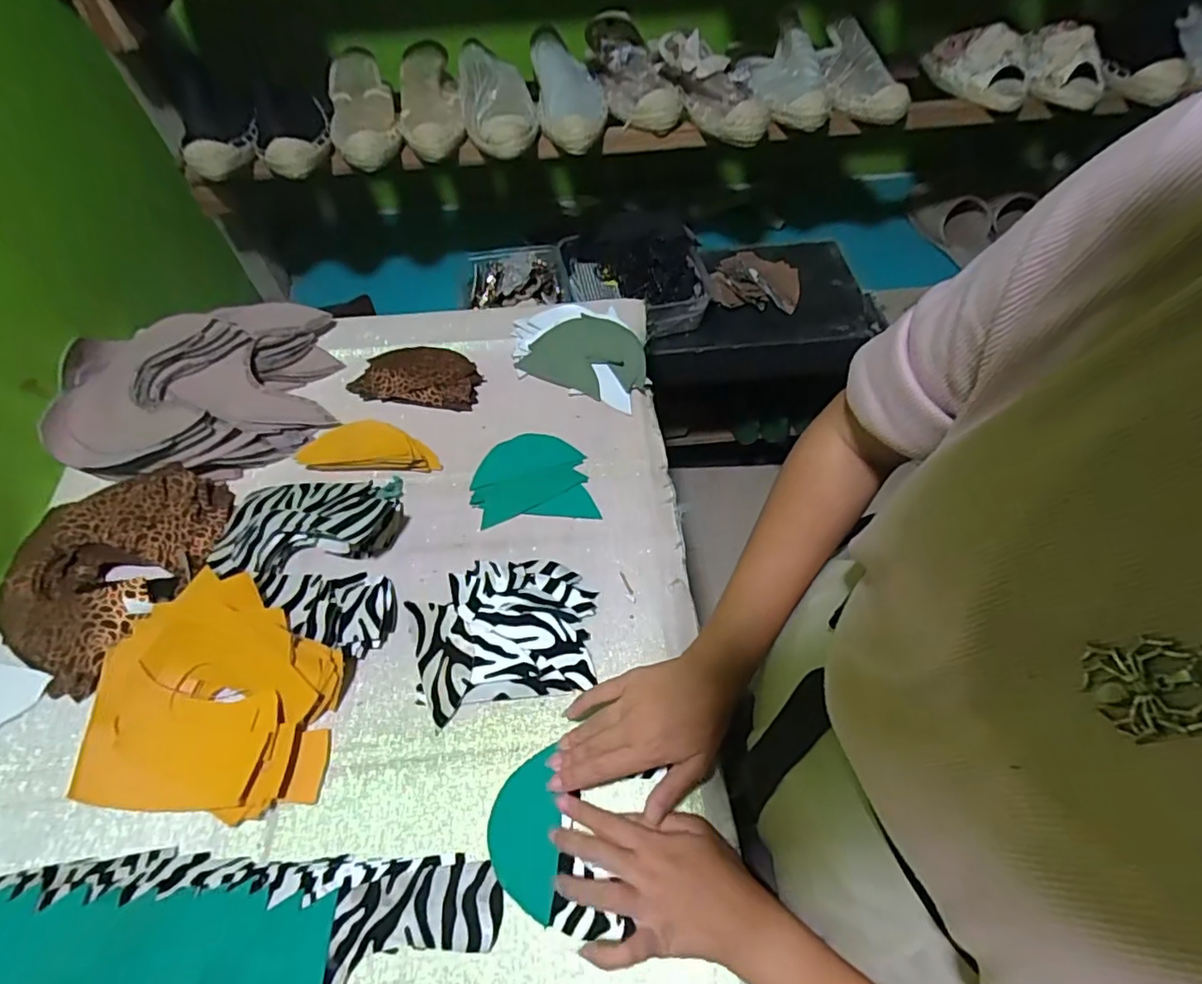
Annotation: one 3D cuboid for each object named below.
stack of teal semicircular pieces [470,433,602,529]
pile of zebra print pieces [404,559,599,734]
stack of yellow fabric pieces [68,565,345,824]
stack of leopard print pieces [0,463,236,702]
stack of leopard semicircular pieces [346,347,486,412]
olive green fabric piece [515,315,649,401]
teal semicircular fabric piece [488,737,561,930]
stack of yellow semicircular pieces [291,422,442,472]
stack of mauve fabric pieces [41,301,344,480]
[{"bbox_3d":[-0.070,-0.016,0.602,0.118,0.005,0.100,-5,57,-3],"label":"stack of teal semicircular pieces"},{"bbox_3d":[-0.084,0.118,0.506,0.152,0.025,0.120,-11,57,-7],"label":"pile of zebra print pieces"},{"bbox_3d":[-0.300,0.156,0.465,0.174,0.056,0.168,5,57,4],"label":"stack of yellow fabric pieces"},{"bbox_3d":[-0.447,0.071,0.530,0.157,0.036,0.202,1,56,1],"label":"stack of leopard print pieces"},{"bbox_3d":[-0.208,-0.132,0.672,0.139,0.023,0.078,4,57,3],"label":"stack of leopard semicircular pieces"},{"bbox_3d":[-0.015,-0.157,0.673,0.136,0.013,0.090,19,82,7],"label":"olive green fabric piece"},{"bbox_3d":[-0.057,0.249,0.436,0.051,0.009,0.105,-1,56,0],"label":"teal semicircular fabric piece"},{"bbox_3d":[-0.239,-0.048,0.616,0.135,0.025,0.060,0,56,1],"label":"stack of yellow semicircular pieces"},{"bbox_3d":[-0.432,-0.114,0.617,0.273,0.052,0.201,-11,57,-7],"label":"stack of mauve fabric pieces"}]

